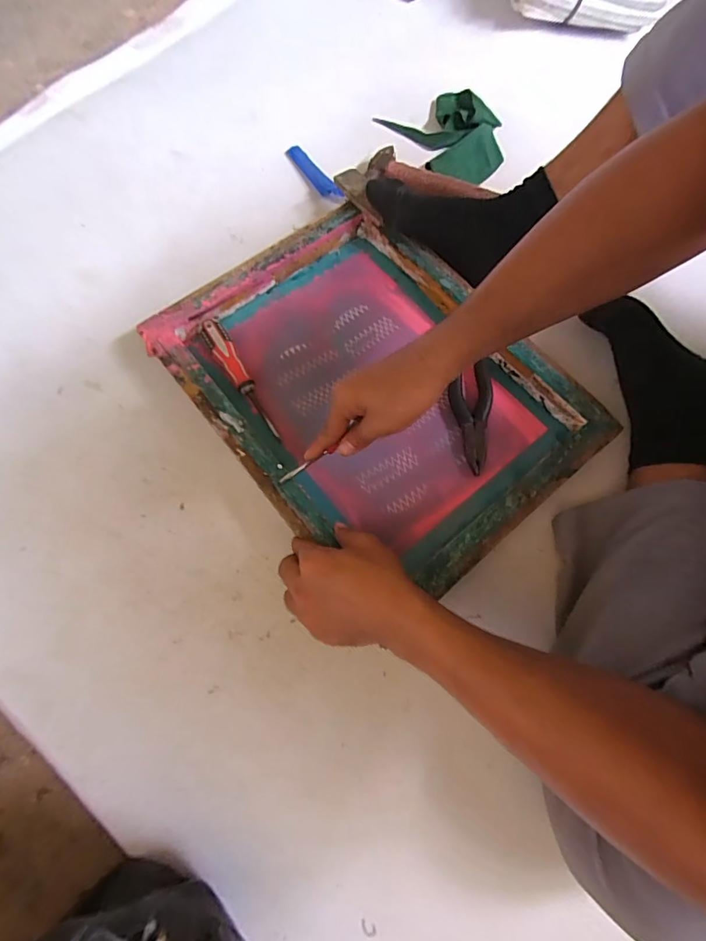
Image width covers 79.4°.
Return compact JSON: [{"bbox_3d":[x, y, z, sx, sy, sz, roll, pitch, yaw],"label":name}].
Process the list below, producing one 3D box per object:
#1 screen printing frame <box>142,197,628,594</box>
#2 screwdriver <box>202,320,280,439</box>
[{"bbox_3d":[0.019,-0.100,0.503,0.342,0.043,0.453,-38,76,-13],"label":"screen printing frame"},{"bbox_3d":[-0.132,-0.112,0.509,0.026,0.031,0.163,-33,75,-11],"label":"screwdriver"}]

